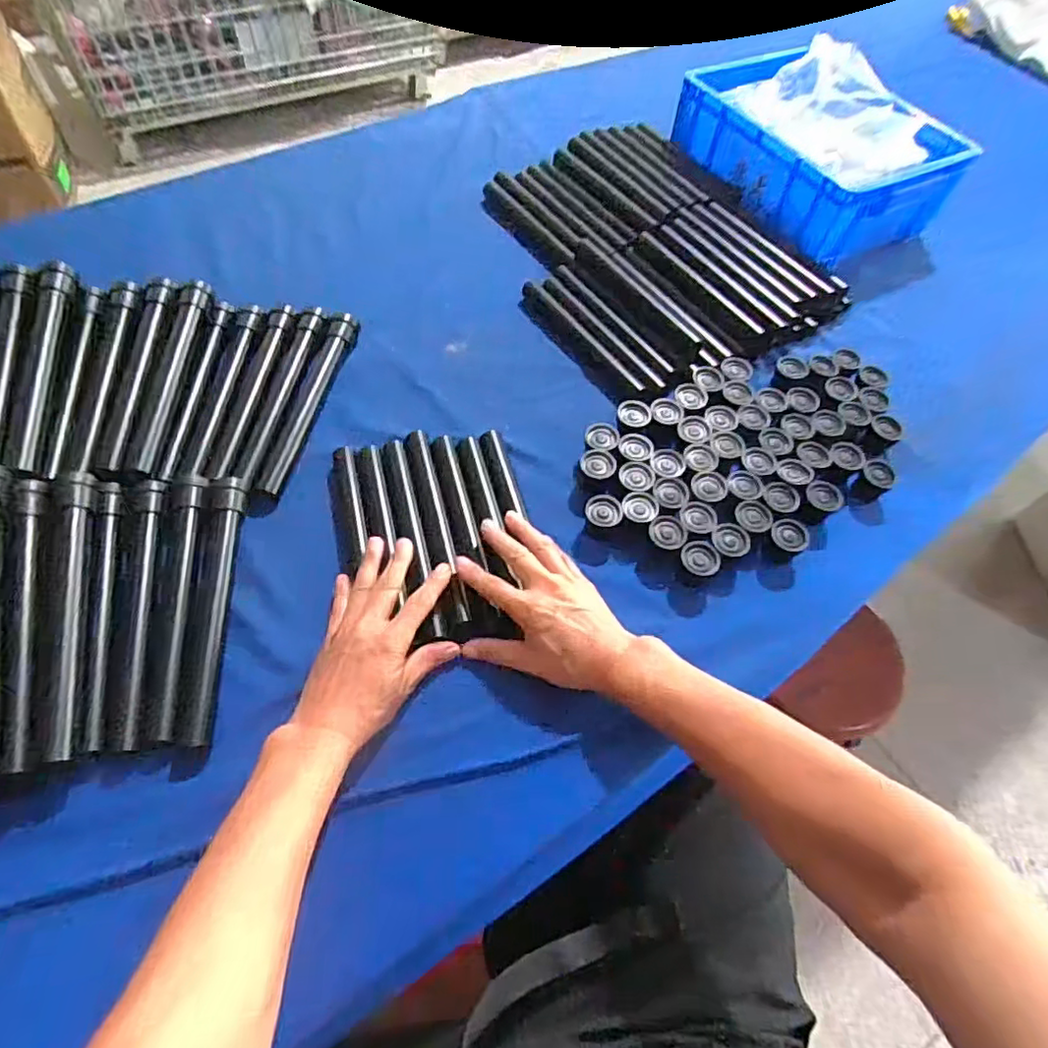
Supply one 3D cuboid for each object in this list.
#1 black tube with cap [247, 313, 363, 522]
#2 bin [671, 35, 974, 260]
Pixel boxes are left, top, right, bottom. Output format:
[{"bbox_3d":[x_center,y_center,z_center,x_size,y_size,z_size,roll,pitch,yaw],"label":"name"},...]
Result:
[{"bbox_3d":[-0.234,-0.126,0.653,0.032,0.023,0.267,11,57,2],"label":"black tube with cap"},{"bbox_3d":[0.404,-0.523,0.858,0.238,0.111,0.319,-25,63,-19],"label":"bin"}]

